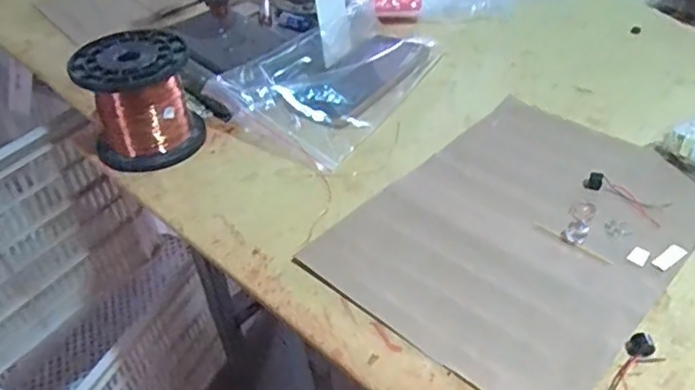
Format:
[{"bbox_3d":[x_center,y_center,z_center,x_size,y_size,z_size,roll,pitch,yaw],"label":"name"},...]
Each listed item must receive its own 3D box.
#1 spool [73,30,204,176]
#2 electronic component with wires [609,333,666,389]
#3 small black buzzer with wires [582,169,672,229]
[{"bbox_3d":[-0.184,-0.084,0.554,0.097,0.090,0.090,-18,41,-14],"label":"spool"},{"bbox_3d":[0.160,0.102,0.352,0.061,0.011,0.020,-34,47,-29],"label":"electronic component with wires"},{"bbox_3d":[0.212,-0.001,0.472,0.062,0.008,0.024,30,51,35],"label":"small black buzzer with wires"}]

